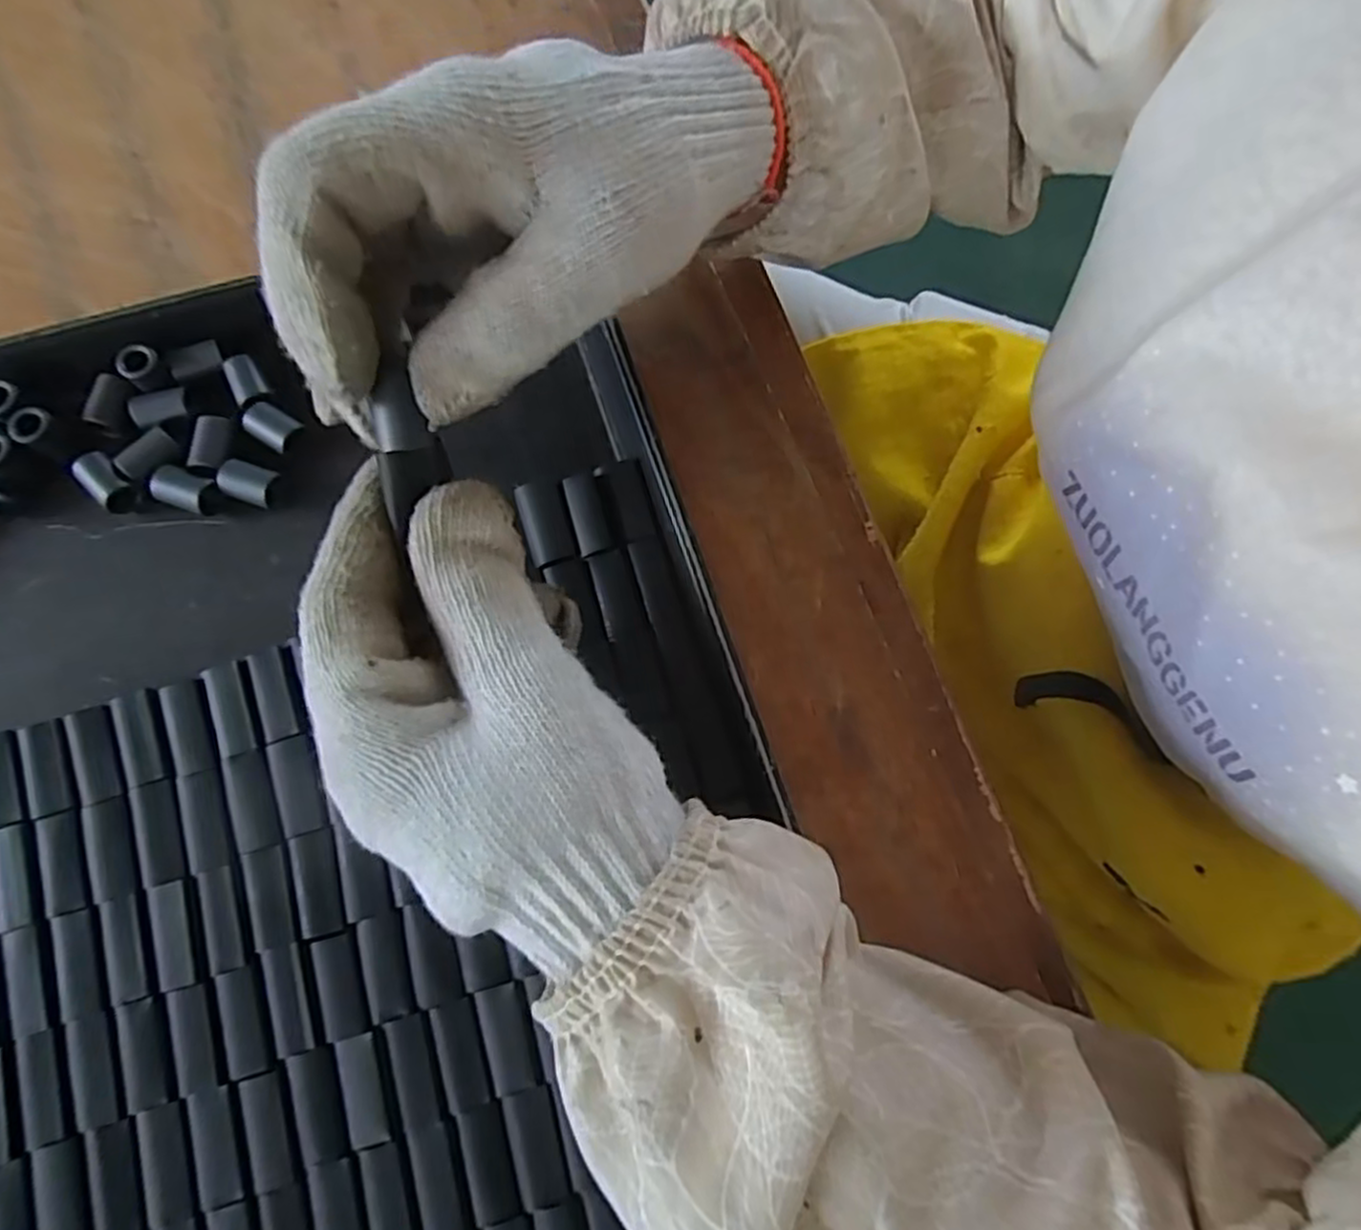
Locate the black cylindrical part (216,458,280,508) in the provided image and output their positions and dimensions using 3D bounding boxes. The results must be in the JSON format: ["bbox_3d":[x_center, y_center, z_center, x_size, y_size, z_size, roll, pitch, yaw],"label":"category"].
[{"bbox_3d":[-0.160,-0.048,0.276,0.020,0.012,0.013,16,75,2],"label":"black cylindrical part"}]

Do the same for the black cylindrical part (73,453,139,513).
[{"bbox_3d":[-0.211,-0.049,0.274,0.013,0.013,0.020,-43,81,-12],"label":"black cylindrical part"}]

